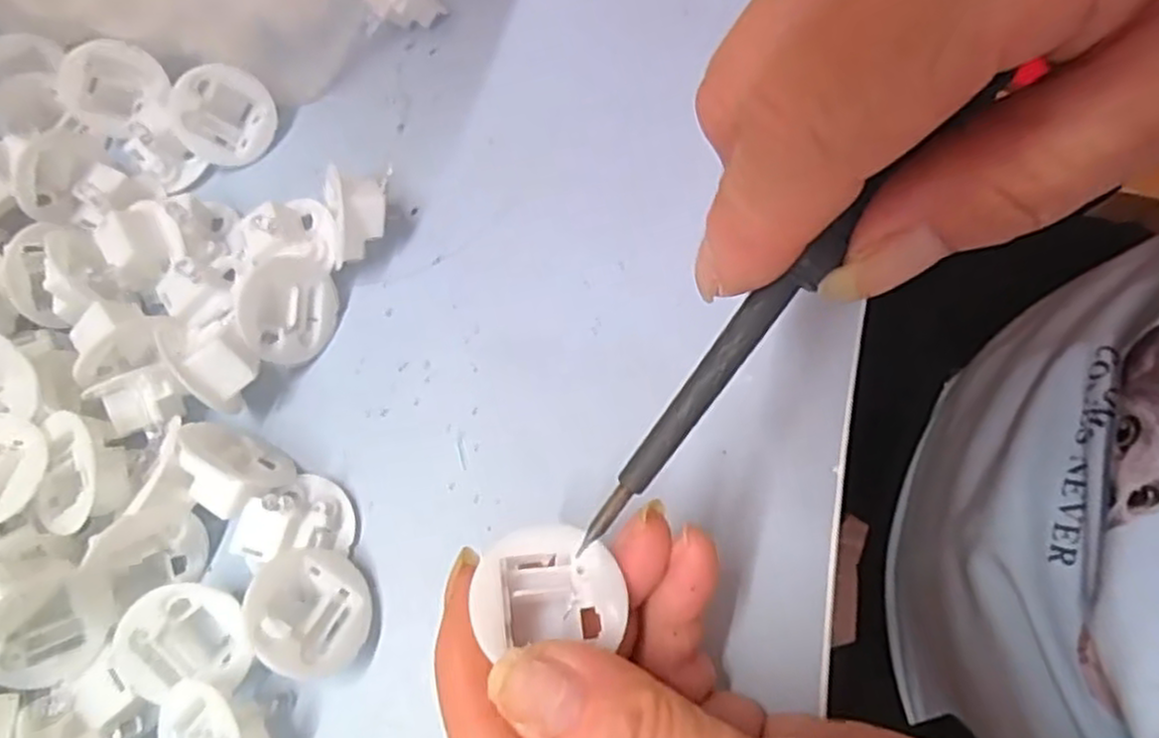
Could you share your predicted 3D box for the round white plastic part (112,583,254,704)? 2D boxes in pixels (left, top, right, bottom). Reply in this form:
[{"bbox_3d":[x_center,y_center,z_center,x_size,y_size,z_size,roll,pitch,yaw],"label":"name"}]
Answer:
[{"bbox_3d":[-0.103,0.070,0.192,0.032,0.013,0.025,-10,71,1],"label":"round white plastic part"}]

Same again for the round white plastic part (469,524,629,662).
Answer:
[{"bbox_3d":[-0.006,0.046,0.159,0.029,0.011,0.026,-15,69,-4],"label":"round white plastic part"}]

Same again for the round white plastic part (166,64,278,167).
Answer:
[{"bbox_3d":[-0.125,-0.090,0.262,0.032,0.032,0.015,-21,37,-20],"label":"round white plastic part"}]

